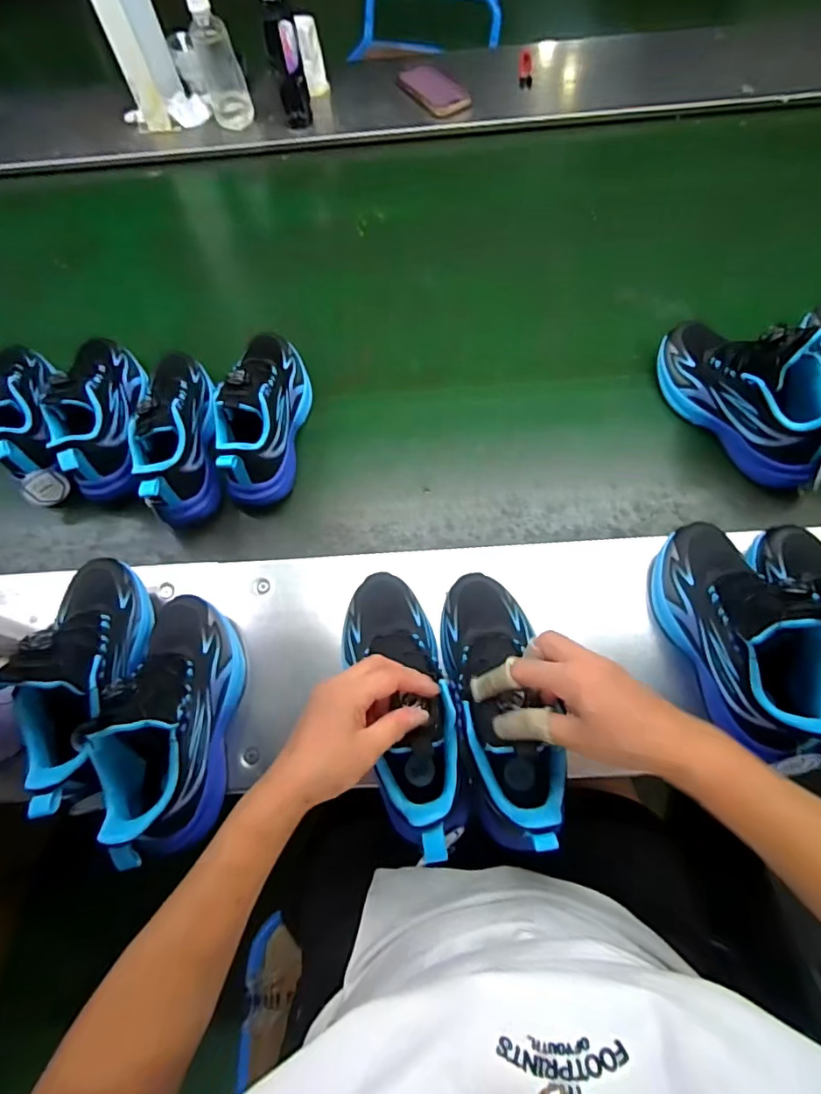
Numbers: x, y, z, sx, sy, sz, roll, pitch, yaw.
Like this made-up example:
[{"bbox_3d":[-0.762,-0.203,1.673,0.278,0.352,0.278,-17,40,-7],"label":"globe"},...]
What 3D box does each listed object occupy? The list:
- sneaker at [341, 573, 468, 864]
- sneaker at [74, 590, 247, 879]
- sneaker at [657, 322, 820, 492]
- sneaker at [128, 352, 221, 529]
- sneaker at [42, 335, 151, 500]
[{"bbox_3d":[-0.006,0.131,0.469,0.077,0.094,0.245,-14,60,-5],"label":"sneaker"},{"bbox_3d":[-0.215,0.143,0.469,0.081,0.128,0.225,2,65,3],"label":"sneaker"},{"bbox_3d":[0.384,-0.185,0.596,0.088,0.138,0.238,-28,67,-11],"label":"sneaker"},{"bbox_3d":[-0.280,-0.141,0.643,0.076,0.117,0.229,-9,65,-2],"label":"sneaker"},{"bbox_3d":[-0.376,-0.176,0.641,0.090,0.090,0.217,-18,65,-7],"label":"sneaker"}]

